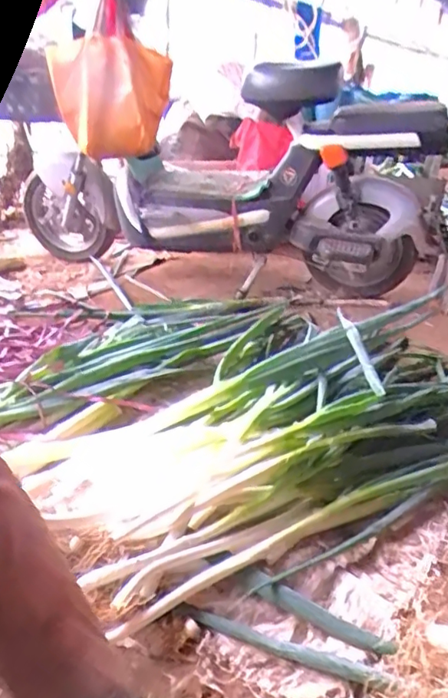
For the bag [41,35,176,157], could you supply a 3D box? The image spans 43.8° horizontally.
[{"bbox_3d":[-0.284,-0.650,1.465,0.285,0.291,0.053,-3,41,0],"label":"bag"}]

